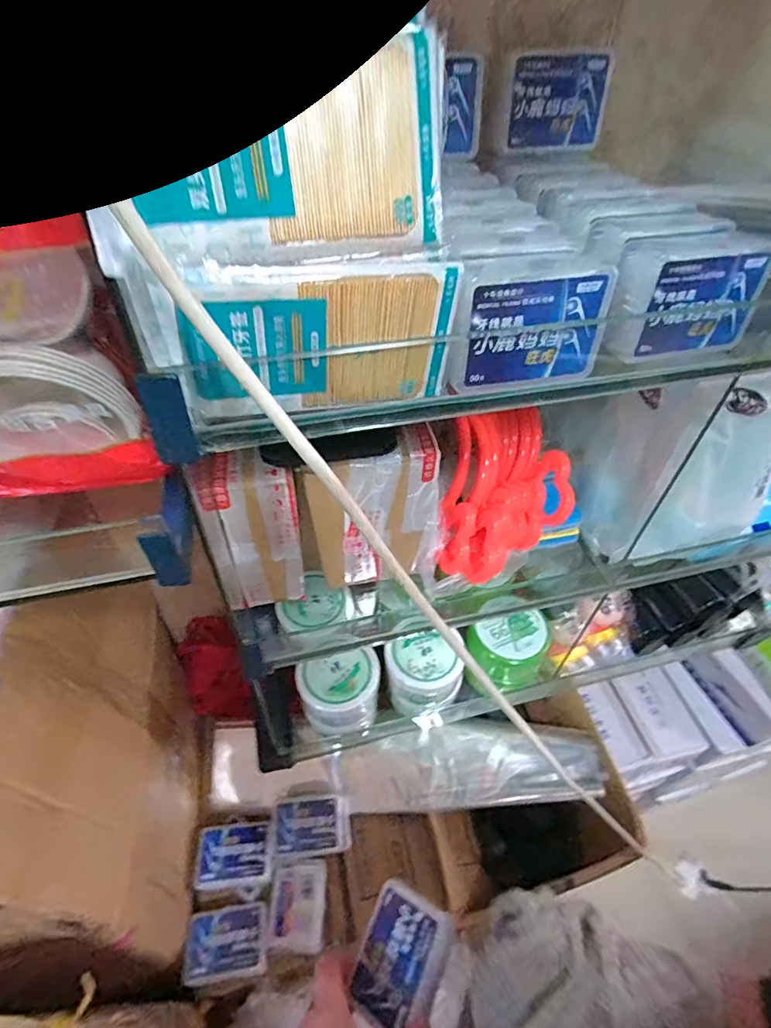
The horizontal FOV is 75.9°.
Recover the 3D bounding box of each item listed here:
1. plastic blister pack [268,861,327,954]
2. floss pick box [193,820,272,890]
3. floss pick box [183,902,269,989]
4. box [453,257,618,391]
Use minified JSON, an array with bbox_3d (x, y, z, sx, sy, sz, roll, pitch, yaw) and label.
[{"bbox_3d":[-0.105,0.469,0.593,0.066,0.011,0.085,15,39,-16],"label":"plastic blister pack"},{"bbox_3d":[-0.185,0.414,0.604,0.085,0.030,0.066,-4,47,-6],"label":"floss pick box"},{"bbox_3d":[-0.179,0.487,0.561,0.087,0.017,0.065,-6,47,-8],"label":"floss pick box"},{"bbox_3d":[0.078,-0.103,0.268,0.082,0.058,0.025,-11,48,-12],"label":"box"}]

